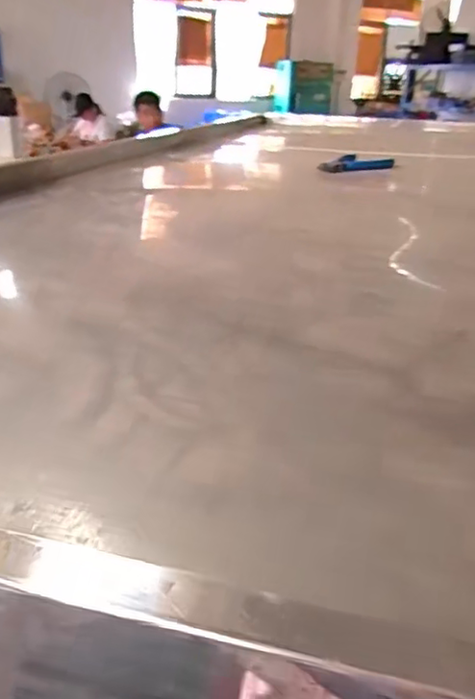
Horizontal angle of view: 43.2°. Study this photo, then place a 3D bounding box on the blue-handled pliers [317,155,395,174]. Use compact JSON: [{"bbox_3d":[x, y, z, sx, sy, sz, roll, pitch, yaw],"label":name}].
[{"bbox_3d":[0.157,-0.238,0.772,0.061,0.016,0.154,15,27,27],"label":"blue-handled pliers"}]

